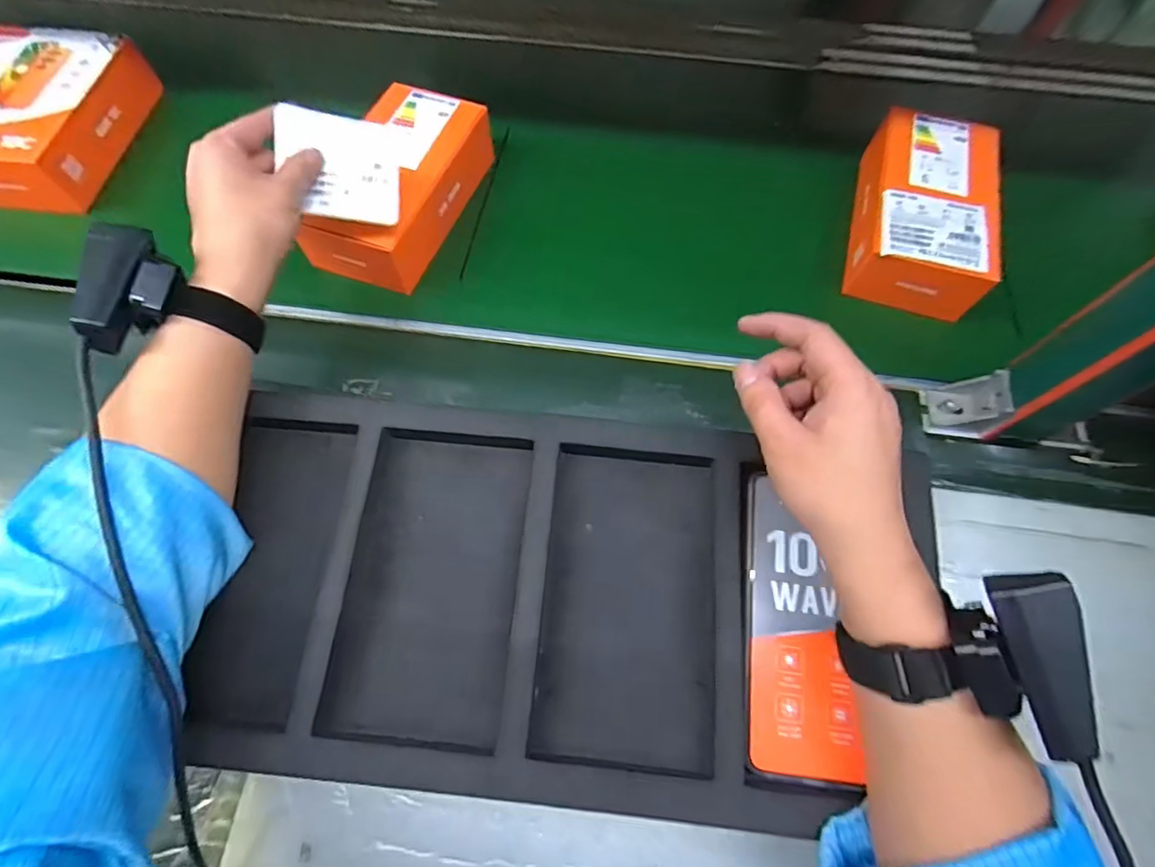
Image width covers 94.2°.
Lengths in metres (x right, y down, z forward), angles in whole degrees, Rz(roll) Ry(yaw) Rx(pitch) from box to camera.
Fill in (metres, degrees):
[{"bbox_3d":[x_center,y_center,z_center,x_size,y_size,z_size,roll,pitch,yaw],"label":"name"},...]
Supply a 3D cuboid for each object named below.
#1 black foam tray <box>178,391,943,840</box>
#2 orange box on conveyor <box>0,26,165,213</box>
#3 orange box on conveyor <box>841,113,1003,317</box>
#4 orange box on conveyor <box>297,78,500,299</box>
[{"bbox_3d":[-0.005,0.095,0.323,0.416,0.032,0.215,5,65,2],"label":"black foam tray"},{"bbox_3d":[-0.553,-0.308,0.524,0.204,0.059,0.200,6,65,2],"label":"orange box on conveyor"},{"bbox_3d":[0.313,-0.207,0.498,0.116,0.061,0.204,17,66,7],"label":"orange box on conveyor"},{"bbox_3d":[-0.161,-0.225,0.485,0.098,0.058,0.194,18,66,8],"label":"orange box on conveyor"}]

